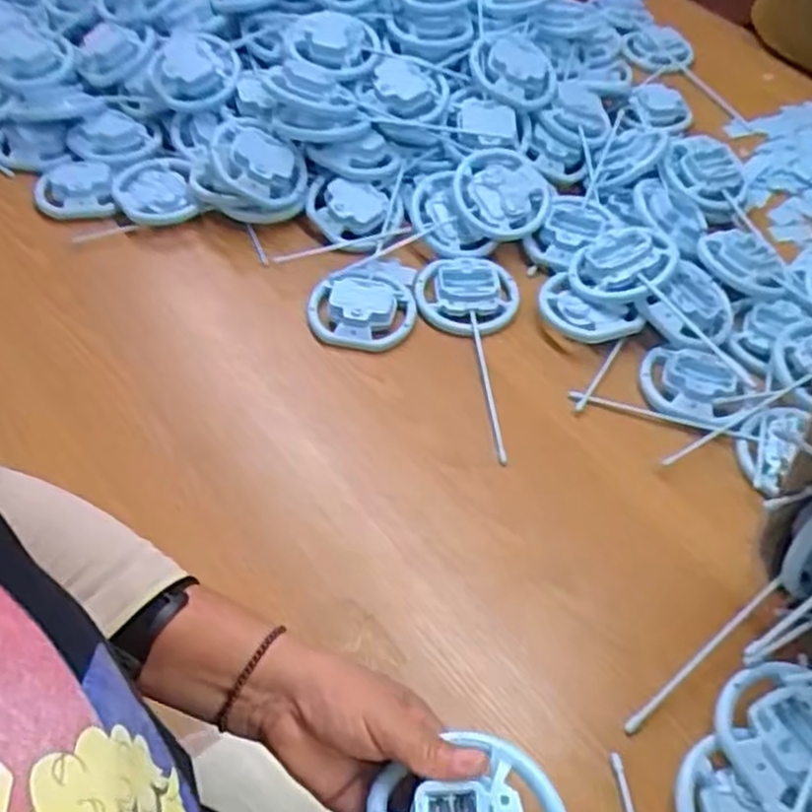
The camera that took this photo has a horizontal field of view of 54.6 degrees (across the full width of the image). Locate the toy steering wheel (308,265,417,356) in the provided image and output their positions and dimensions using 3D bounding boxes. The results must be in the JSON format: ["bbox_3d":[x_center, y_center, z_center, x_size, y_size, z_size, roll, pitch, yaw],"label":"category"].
[{"bbox_3d":[-0.047,-0.103,0.820,0.106,0.030,0.101,1,51,-2],"label":"toy steering wheel"}]

